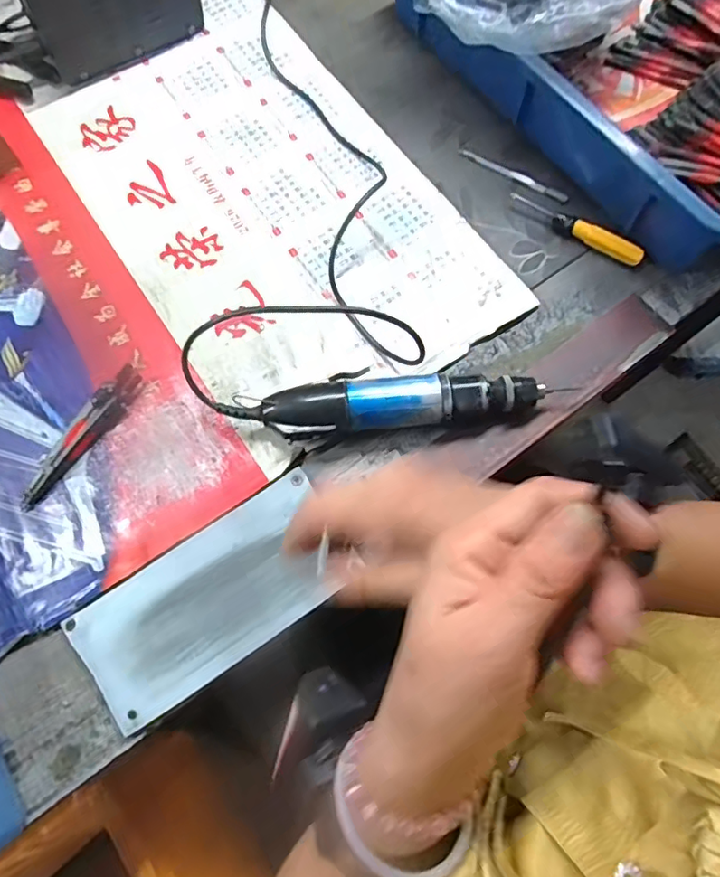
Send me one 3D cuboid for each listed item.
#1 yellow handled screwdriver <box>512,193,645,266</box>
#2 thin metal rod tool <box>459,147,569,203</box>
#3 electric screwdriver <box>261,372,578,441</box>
[{"bbox_3d":[0.190,-0.186,0.486,0.123,0.016,0.017,32,75,9],"label":"yellow handled screwdriver"},{"bbox_3d":[0.143,-0.248,0.513,0.112,0.005,0.013,33,75,10],"label":"thin metal rod tool"},{"bbox_3d":[0.045,-0.026,0.423,0.243,0.042,0.042,-5,72,-2],"label":"electric screwdriver"}]

